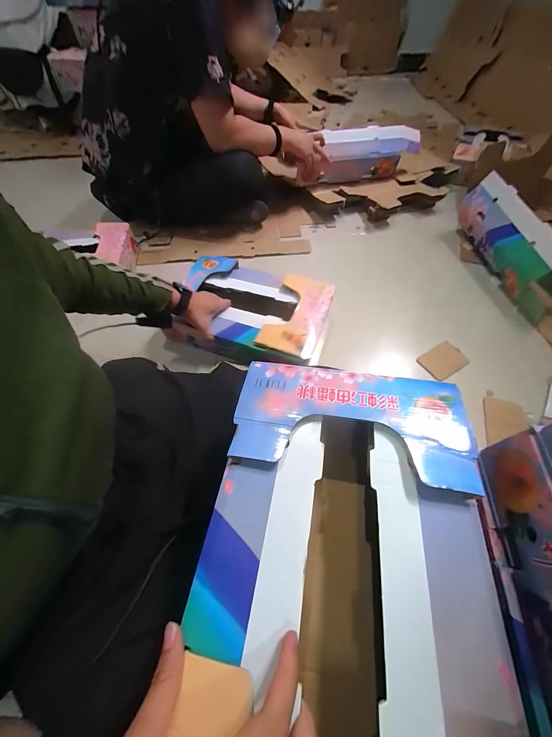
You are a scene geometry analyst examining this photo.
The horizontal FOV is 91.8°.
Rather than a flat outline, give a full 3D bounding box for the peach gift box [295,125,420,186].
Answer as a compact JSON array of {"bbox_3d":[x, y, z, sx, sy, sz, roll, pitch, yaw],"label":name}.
[{"bbox_3d":[0.314,-0.775,0.979,0.469,0.143,0.064,-11,58,-6],"label":"peach gift box"}]

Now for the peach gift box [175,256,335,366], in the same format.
[{"bbox_3d":[-0.067,-0.147,0.704,0.385,0.101,0.249,15,59,11],"label":"peach gift box"}]

